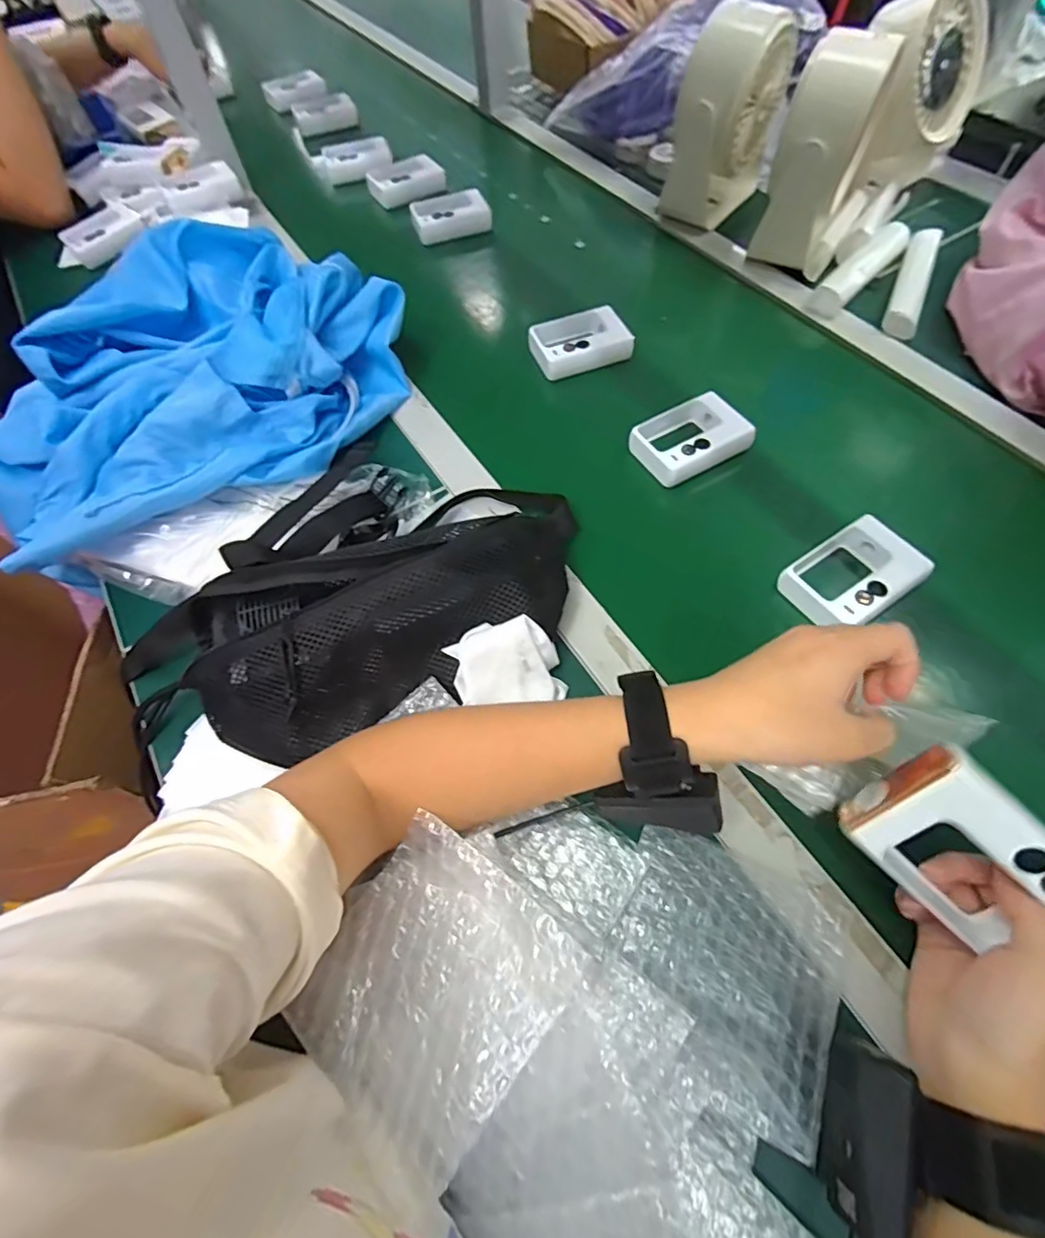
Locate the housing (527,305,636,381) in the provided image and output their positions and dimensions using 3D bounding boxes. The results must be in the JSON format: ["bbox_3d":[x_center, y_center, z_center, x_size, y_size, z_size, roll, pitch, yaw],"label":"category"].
[{"bbox_3d":[0.058,-0.299,0.586,0.103,0.026,0.073,-19,61,-8],"label":"housing"}]

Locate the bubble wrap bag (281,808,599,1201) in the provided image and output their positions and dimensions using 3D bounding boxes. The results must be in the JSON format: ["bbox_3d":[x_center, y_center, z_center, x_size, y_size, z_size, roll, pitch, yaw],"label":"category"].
[{"bbox_3d":[-0.046,0.174,0.265,0.115,0.009,0.116,26,72,36],"label":"bubble wrap bag"}]

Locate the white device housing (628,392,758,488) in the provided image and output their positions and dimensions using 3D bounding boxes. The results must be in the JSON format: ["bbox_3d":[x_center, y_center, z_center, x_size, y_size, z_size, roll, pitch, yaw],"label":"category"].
[{"bbox_3d":[0.155,-0.166,0.509,0.100,0.024,0.077,-31,64,-14],"label":"white device housing"}]

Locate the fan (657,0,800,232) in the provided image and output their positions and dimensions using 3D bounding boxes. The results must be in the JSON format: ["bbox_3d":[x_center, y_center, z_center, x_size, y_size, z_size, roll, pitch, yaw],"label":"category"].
[{"bbox_3d":[0.243,-0.592,0.649,0.079,0.182,0.123,38,69,21],"label":"fan"}]

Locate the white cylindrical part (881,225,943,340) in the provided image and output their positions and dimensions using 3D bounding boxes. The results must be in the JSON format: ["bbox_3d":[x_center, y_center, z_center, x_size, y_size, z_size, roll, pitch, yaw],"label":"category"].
[{"bbox_3d":[0.418,-0.360,0.585,0.033,0.032,0.159,23,64,15],"label":"white cylindrical part"}]

